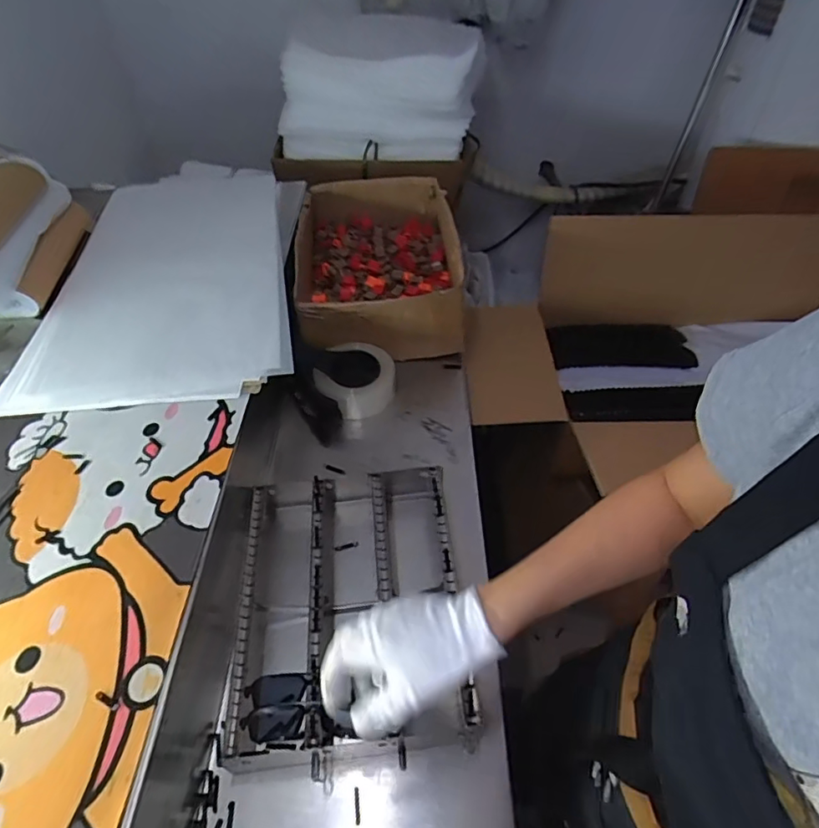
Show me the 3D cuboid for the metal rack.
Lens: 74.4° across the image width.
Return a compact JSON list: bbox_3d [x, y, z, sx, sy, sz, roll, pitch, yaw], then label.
[{"bbox_3d":[-0.070,0.209,0.631,0.251,0.071,0.341,-4,47,-2],"label":"metal rack"}]

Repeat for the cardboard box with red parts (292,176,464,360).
[{"bbox_3d":[-0.061,-0.296,1.009,0.286,0.122,0.418,-4,47,-2],"label":"cardboard box with red parts"}]

